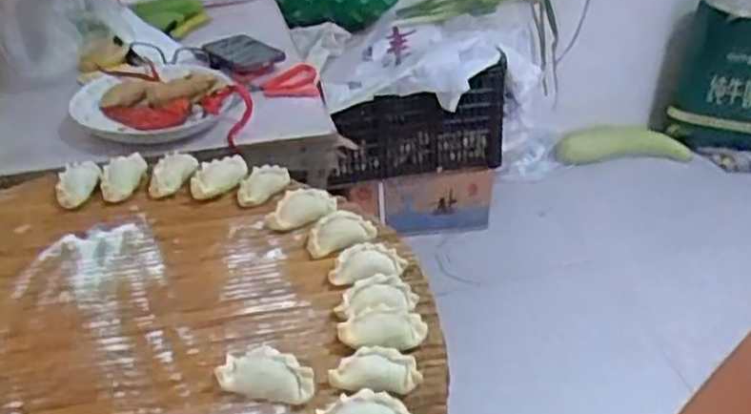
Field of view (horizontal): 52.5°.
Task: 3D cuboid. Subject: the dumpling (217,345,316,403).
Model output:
[{"bbox_3d":[-0.069,0.109,0.487,0.062,0.025,0.025,5,35,8],"label":"dumpling"}]

